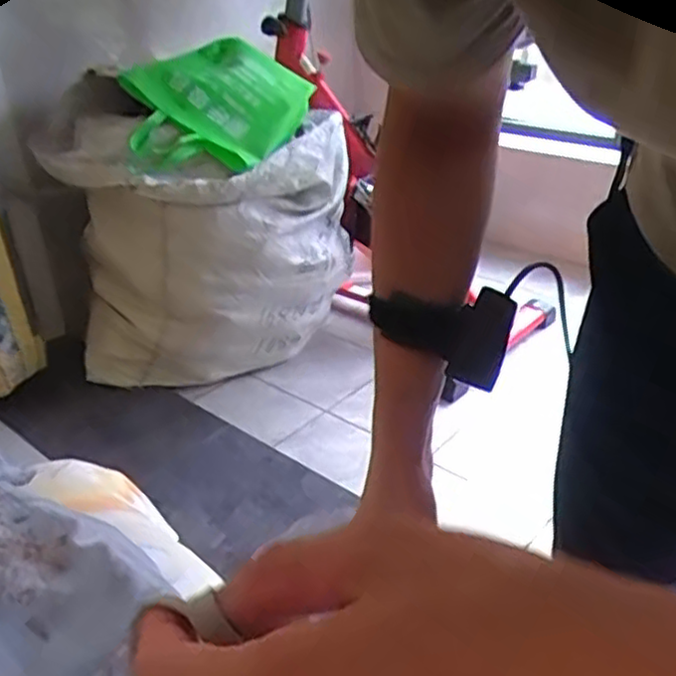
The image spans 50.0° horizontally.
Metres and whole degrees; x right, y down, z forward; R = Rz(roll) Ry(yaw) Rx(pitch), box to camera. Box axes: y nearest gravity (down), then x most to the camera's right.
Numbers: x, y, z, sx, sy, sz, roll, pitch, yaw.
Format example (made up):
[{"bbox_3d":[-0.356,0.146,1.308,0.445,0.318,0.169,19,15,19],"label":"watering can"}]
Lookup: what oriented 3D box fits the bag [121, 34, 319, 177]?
[{"bbox_3d":[-0.303,-0.556,1.748,0.397,0.093,0.489,32,58,10],"label":"bag"}]

